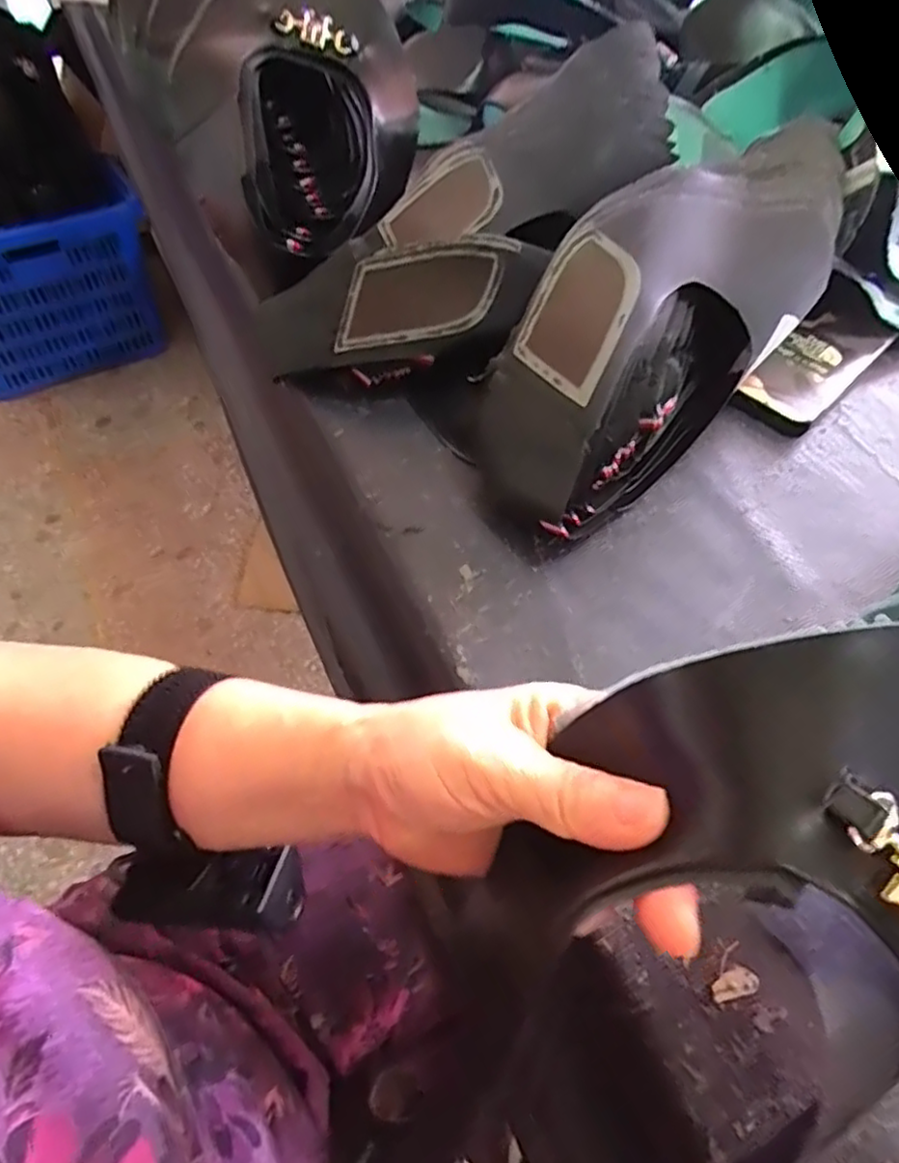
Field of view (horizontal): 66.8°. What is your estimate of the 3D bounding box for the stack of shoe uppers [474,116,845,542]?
[{"bbox_3d":[0.127,-0.163,0.394,0.119,0.082,0.328,37,74,19],"label":"stack of shoe uppers"}]

